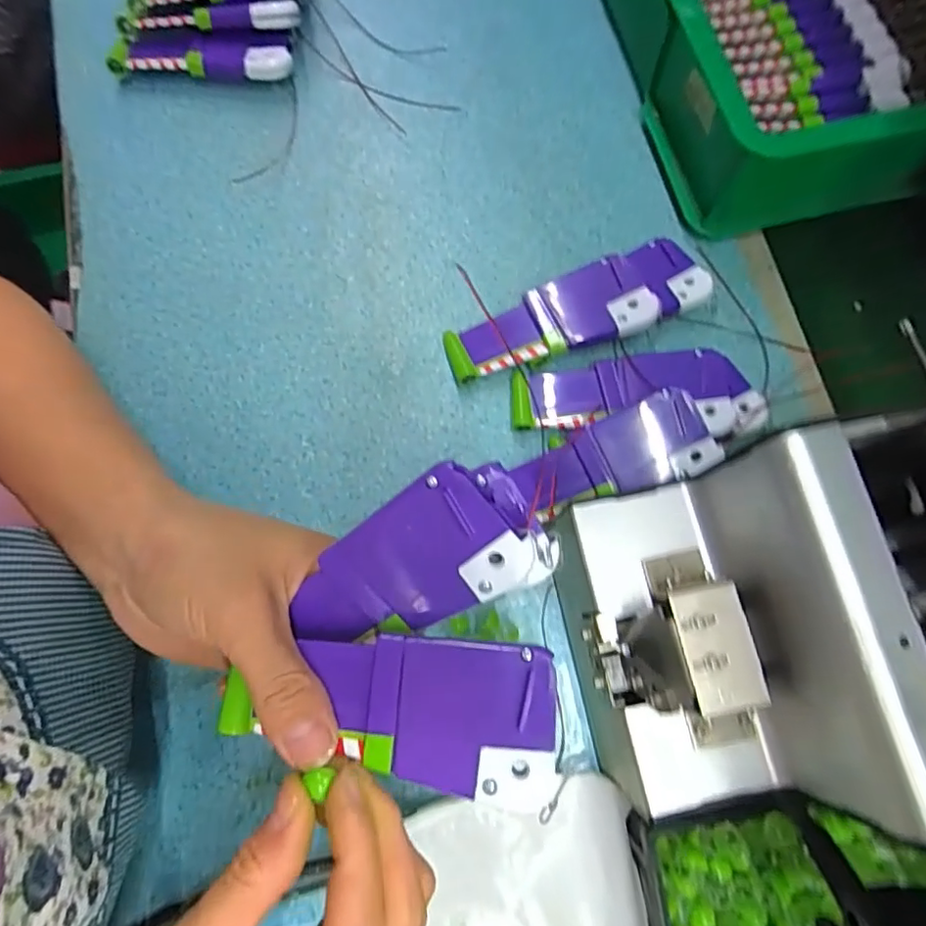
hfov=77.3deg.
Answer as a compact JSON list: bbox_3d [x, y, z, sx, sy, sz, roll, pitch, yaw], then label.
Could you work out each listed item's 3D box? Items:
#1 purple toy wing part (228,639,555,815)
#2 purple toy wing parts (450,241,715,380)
[{"bbox_3d":[-0.026,0.085,0.198,0.112,0.016,0.050,4,74,-1],"label":"purple toy wing part"},{"bbox_3d":[0.070,-0.088,0.348,0.161,0.033,0.053,-24,76,-9],"label":"purple toy wing parts"}]

